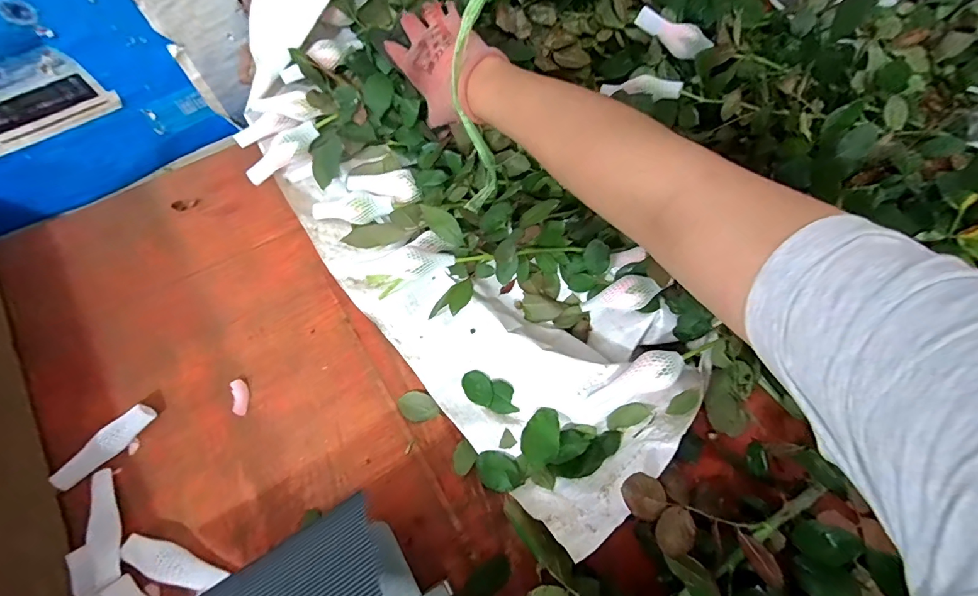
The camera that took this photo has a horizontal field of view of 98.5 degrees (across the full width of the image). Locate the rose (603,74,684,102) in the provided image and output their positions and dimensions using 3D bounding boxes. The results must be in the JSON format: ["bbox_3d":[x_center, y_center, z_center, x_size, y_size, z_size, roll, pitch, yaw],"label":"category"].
[{"bbox_3d":[0.171,-0.240,0.479,0.089,0.018,0.023,17,69,28],"label":"rose"}]

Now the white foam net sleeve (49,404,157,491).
[{"bbox_3d":[-0.370,0.145,0.407,0.021,0.025,0.095,42,75,12],"label":"white foam net sleeve"}]

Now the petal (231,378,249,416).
[{"bbox_3d":[-0.256,0.102,0.433,0.013,0.012,0.036,-9,71,-5],"label":"petal"}]

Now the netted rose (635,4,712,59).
[{"bbox_3d":[0.210,-0.303,0.487,0.088,0.028,0.027,29,72,8],"label":"netted rose"}]

